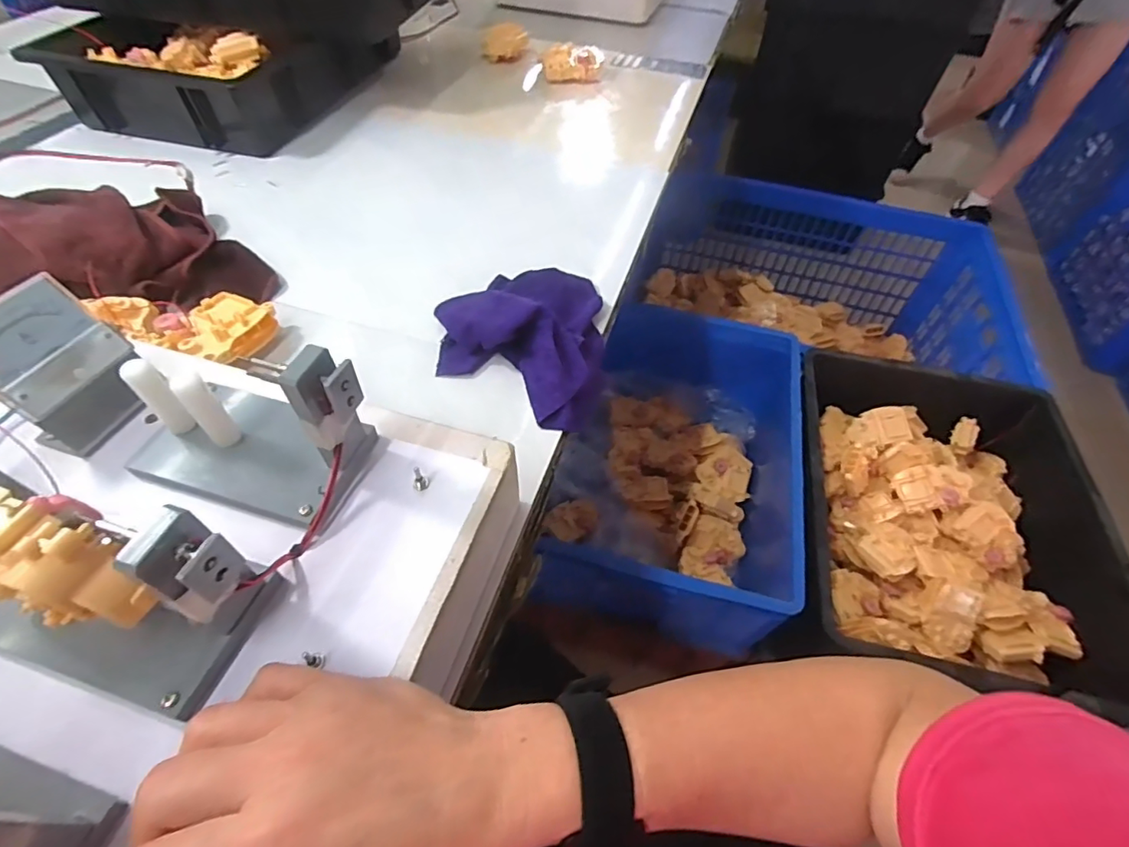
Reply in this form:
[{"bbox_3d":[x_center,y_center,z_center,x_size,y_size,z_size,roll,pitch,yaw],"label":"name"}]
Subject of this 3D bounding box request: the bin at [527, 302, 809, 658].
[{"bbox_3d":[0.181,0.066,0.905,0.375,0.212,0.528,12,52,6],"label":"bin"}]

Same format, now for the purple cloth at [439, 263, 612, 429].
[{"bbox_3d":[-0.037,-0.080,0.461,0.143,0.043,0.174,1,52,-2],"label":"purple cloth"}]

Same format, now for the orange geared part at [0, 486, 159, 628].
[{"bbox_3d":[-0.208,0.047,0.205,0.099,0.035,0.037,20,54,12],"label":"orange geared part"}]

